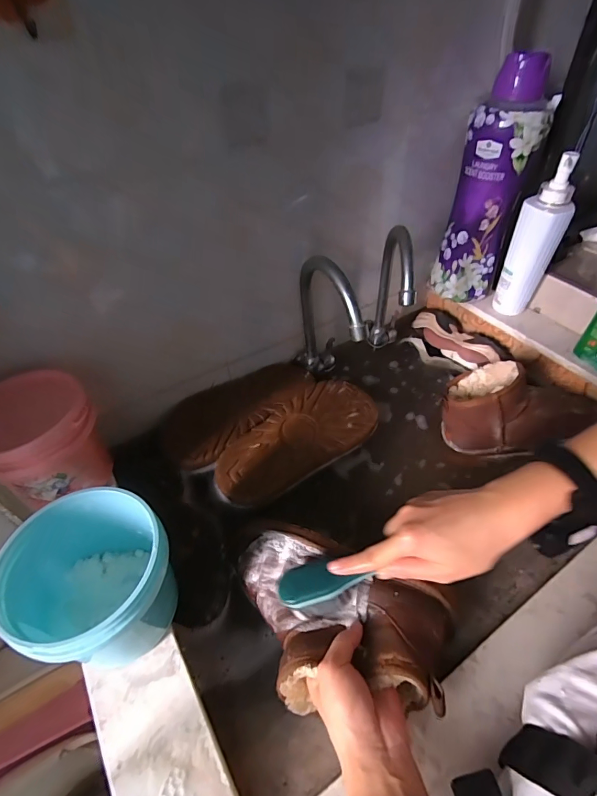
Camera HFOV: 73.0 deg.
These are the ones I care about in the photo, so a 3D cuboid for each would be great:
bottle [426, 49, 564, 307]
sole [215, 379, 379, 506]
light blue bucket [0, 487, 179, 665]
[{"bbox_3d":[0.306,-0.330,0.652,0.101,0.332,0.078,24,50,22],"label":"bottle"},{"bbox_3d":[0.002,0.050,0.589,0.263,0.026,0.116,-29,52,-24],"label":"sole"},{"bbox_3d":[-0.167,0.158,0.342,0.115,0.111,0.117,-1,45,1],"label":"light blue bucket"}]

